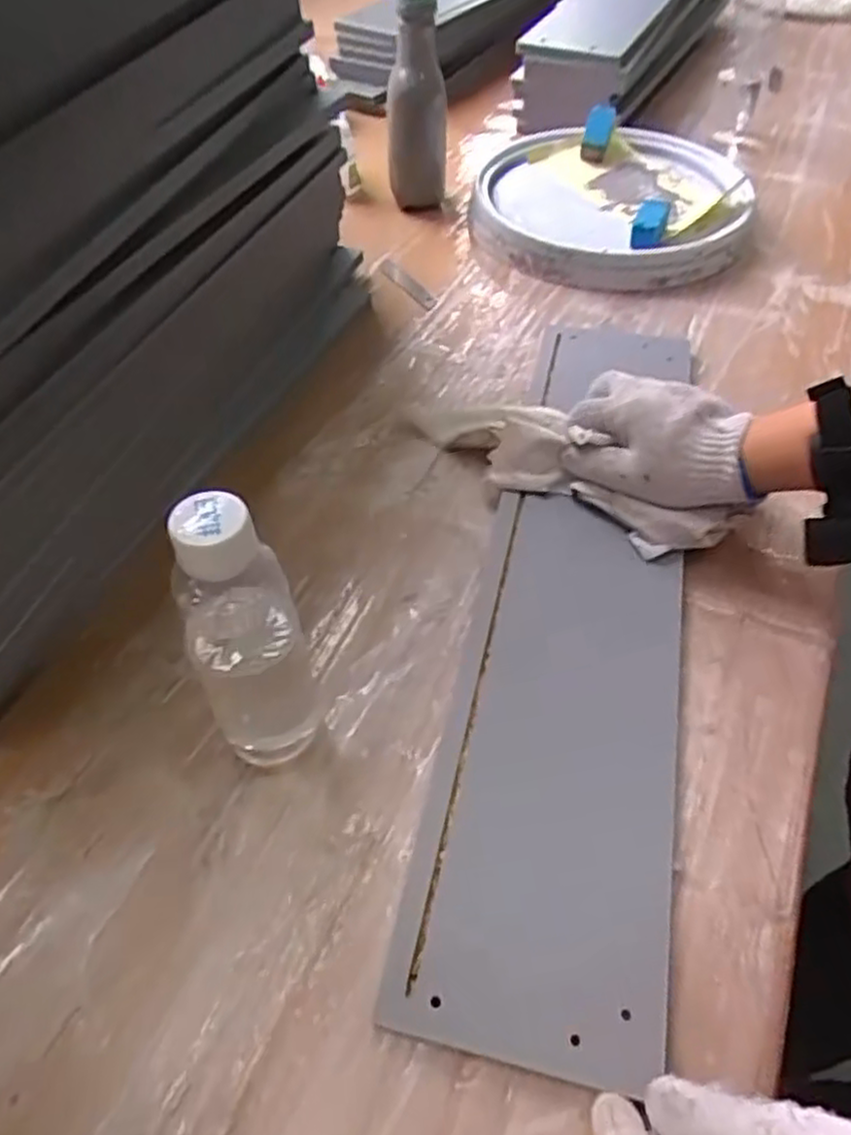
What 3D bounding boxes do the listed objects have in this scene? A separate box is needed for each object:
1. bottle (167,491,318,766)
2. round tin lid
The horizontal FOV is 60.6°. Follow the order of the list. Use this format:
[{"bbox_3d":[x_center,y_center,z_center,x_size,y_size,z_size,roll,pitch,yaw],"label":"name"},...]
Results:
[{"bbox_3d":[-0.088,0.040,0.361,0.053,0.189,0.044,-18,52,-12],"label":"bottle"},{"bbox_3d":[0.208,-0.415,0.816,0.298,0.036,0.341,6,51,8],"label":"round tin lid"}]

